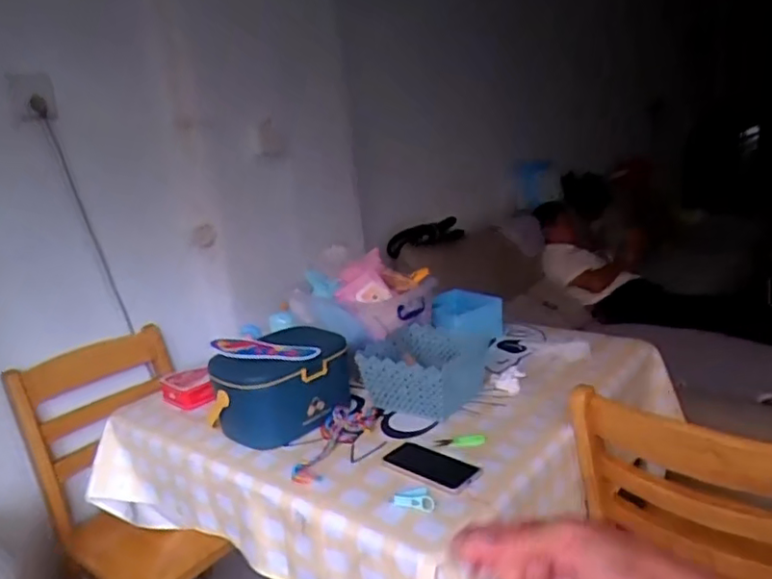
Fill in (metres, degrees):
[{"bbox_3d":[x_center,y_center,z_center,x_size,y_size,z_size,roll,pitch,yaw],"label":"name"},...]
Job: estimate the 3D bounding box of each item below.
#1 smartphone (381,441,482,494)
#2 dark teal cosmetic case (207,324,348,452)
[{"bbox_3d":[0.076,0.303,1.045,0.182,0.011,0.095,7,19,39],"label":"smartphone"},{"bbox_3d":[-0.212,0.189,1.242,0.270,0.163,0.237,-7,15,-5],"label":"dark teal cosmetic case"}]

